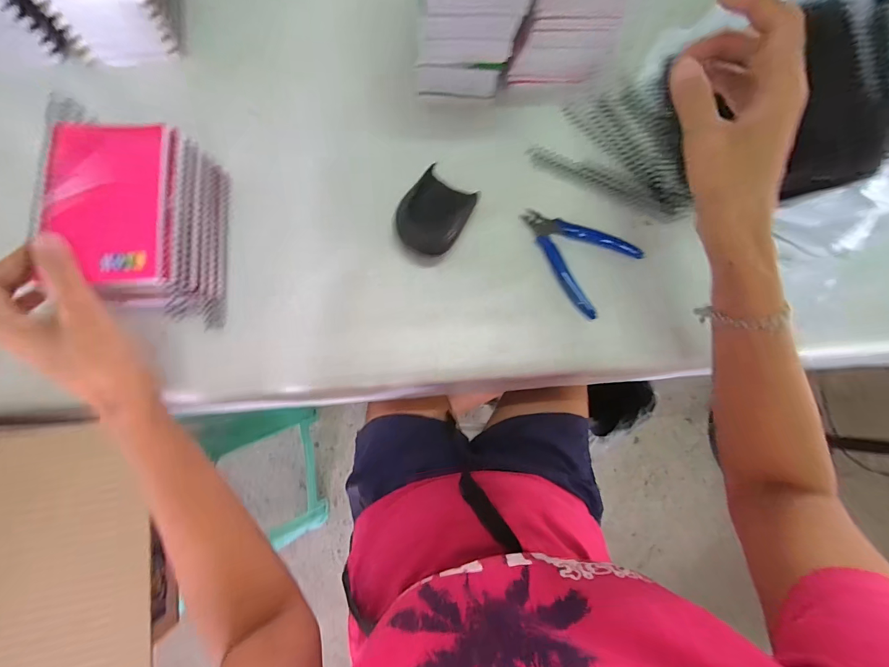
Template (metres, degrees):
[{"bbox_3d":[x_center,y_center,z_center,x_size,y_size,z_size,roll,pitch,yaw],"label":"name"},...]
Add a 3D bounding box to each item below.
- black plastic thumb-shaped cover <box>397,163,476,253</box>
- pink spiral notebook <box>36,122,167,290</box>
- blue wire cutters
[{"bbox_3d":[-0.011,-0.113,0.363,0.058,0.017,0.076,33,79,3],"label":"black plastic thumb-shaped cover"},{"bbox_3d":[-0.258,-0.098,0.283,0.082,0.010,0.124,-2,82,-4],"label":"pink spiral notebook"},{"bbox_3d":[0.128,-0.084,0.379,0.115,0.010,0.089,38,80,4],"label":"blue wire cutters"}]

